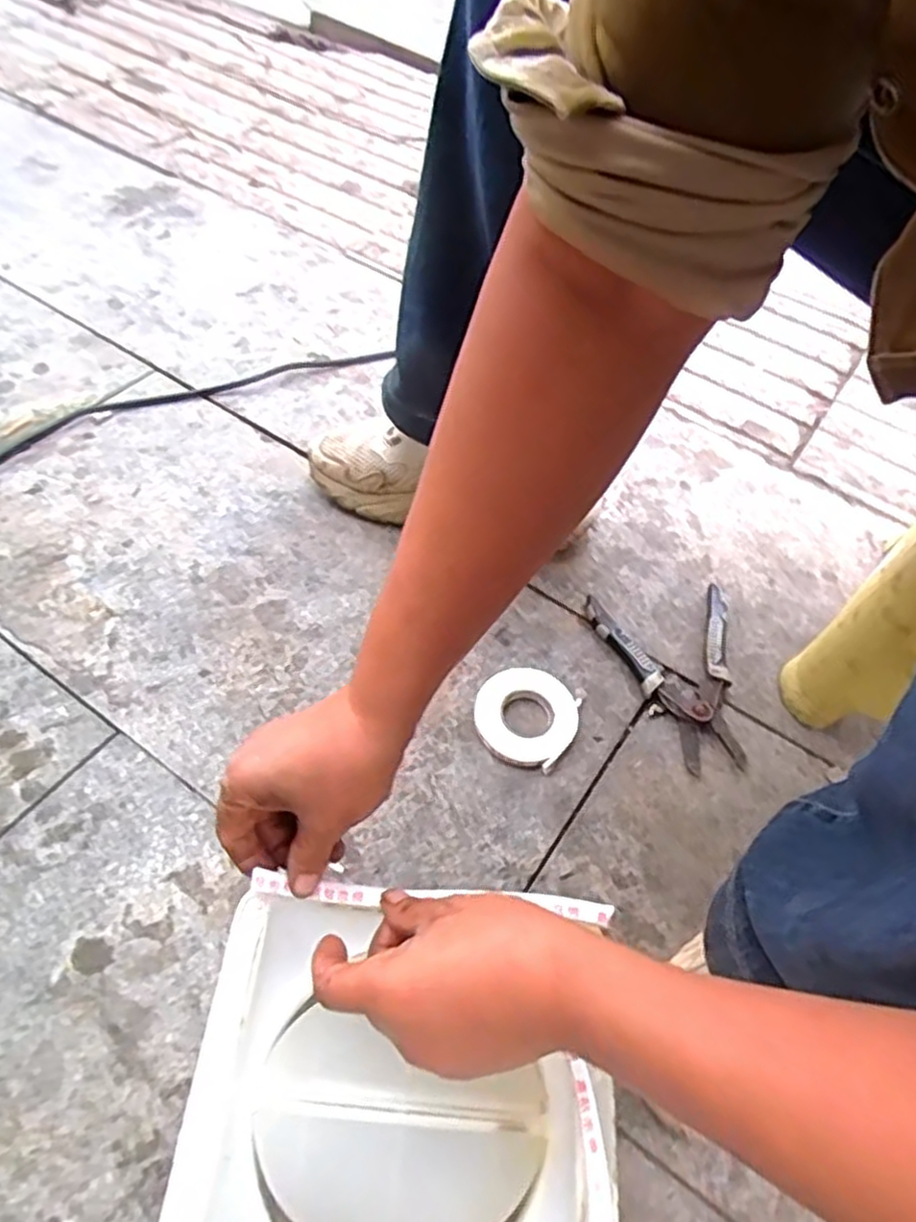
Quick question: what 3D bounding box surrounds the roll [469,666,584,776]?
[{"bbox_3d":[0.052,0.079,0.573,0.076,0.017,0.078,2,54,-3],"label":"roll"}]

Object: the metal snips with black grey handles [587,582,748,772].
[{"bbox_3d":[0.182,0.049,0.607,0.119,0.017,0.157,-5,55,-8],"label":"metal snips with black grey handles"}]

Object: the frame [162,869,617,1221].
[{"bbox_3d":[-0.026,0.264,0.384,0.187,0.113,0.170,7,50,2],"label":"frame"}]

